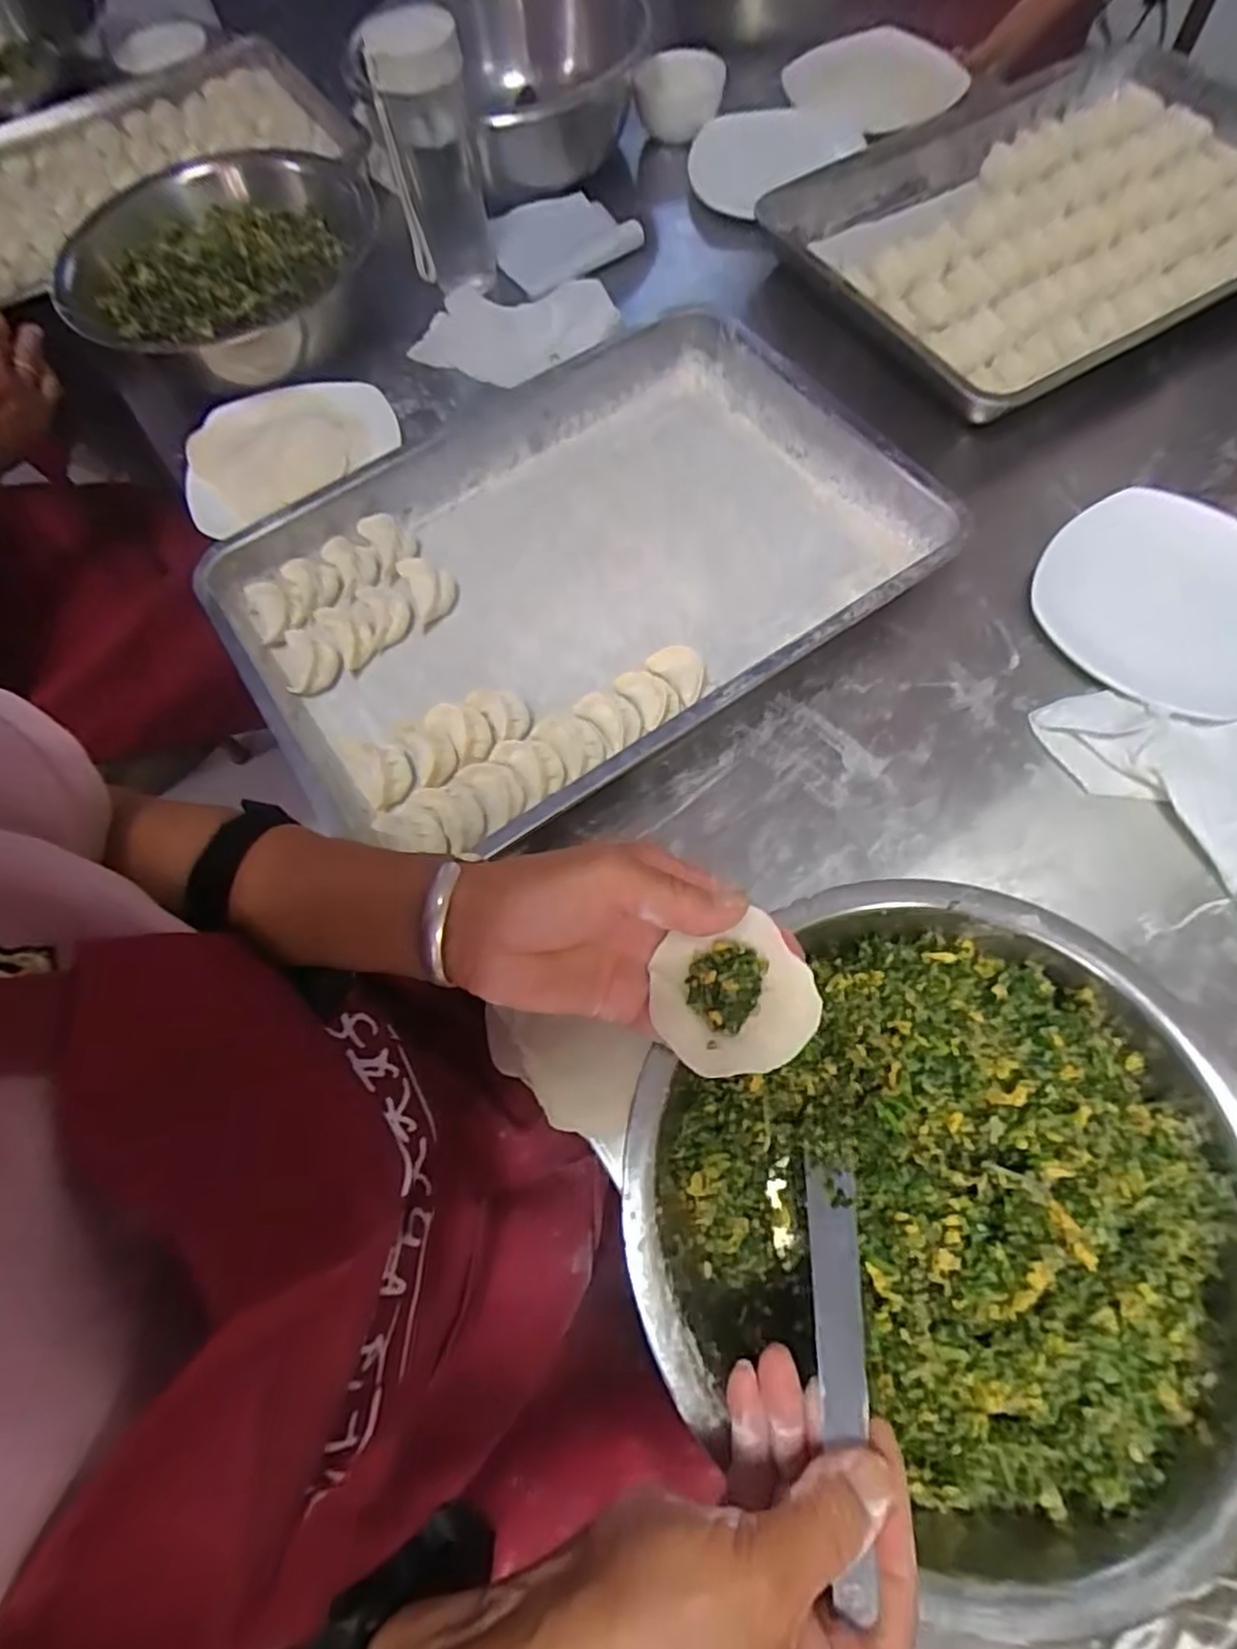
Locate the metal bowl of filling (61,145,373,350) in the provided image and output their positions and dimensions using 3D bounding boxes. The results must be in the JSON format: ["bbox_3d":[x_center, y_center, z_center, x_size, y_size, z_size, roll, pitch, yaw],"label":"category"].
[{"bbox_3d":[-0.382,-0.529,0.677,0.246,0.084,0.291,10,70,7],"label":"metal bowl of filling"}]

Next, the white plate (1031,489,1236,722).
[{"bbox_3d":[0.400,-0.160,0.509,0.166,0.024,0.178,-1,69,3],"label":"white plate"}]

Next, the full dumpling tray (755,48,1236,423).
[{"bbox_3d":[0.416,-0.585,0.664,0.481,0.029,0.366,-28,70,-8],"label":"full dumpling tray"}]

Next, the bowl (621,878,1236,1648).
[{"bbox_3d":[0.157,0.177,0.343,0.273,0.104,0.267,-1,69,3],"label":"bowl"}]

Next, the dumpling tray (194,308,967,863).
[{"bbox_3d":[-0.032,-0.202,0.549,0.489,0.068,0.355,-34,71,-10],"label":"dumpling tray"}]

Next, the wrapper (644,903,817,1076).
[{"bbox_3d":[0.051,0.077,0.314,0.069,0.011,0.066,-1,69,3],"label":"wrapper"}]

